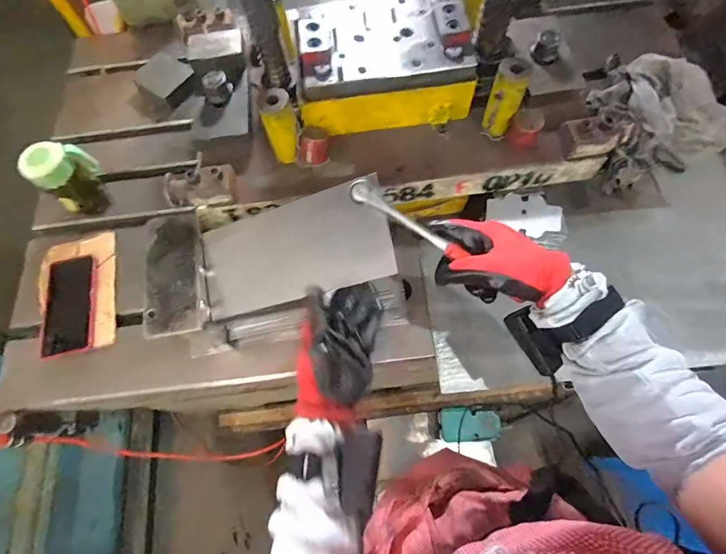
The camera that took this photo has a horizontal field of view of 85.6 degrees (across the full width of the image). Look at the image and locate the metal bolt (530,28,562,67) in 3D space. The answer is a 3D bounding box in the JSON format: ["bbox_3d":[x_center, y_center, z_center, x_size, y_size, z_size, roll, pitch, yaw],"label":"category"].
[{"bbox_3d":[0.264,-0.331,0.564,0.039,0.037,0.031,19,70,10],"label":"metal bolt"}]

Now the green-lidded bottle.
[{"bbox_3d":[-0.482,-0.162,0.648,0.061,0.123,0.078,2,68,4],"label":"green-lidded bottle"}]

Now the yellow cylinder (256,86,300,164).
[{"bbox_3d":[-0.107,-0.196,0.515,0.041,0.088,0.039,-21,68,-6],"label":"yellow cylinder"}]

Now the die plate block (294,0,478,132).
[{"bbox_3d":[0.026,-0.295,0.547,0.231,0.088,0.173,-9,68,-1],"label":"die plate block"}]

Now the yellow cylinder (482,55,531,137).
[{"bbox_3d":[0.188,-0.233,0.518,0.041,0.097,0.042,19,70,10],"label":"yellow cylinder"}]

